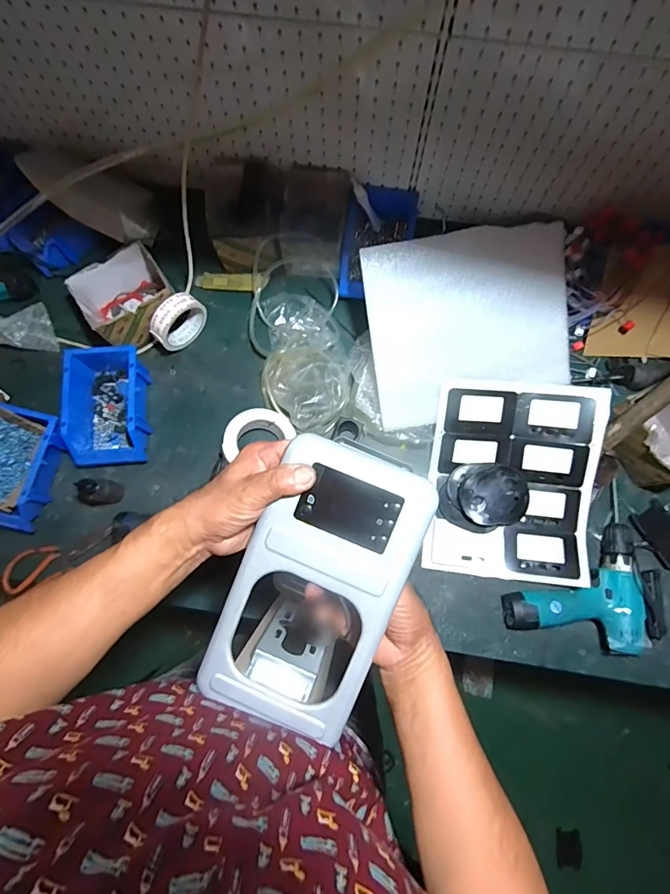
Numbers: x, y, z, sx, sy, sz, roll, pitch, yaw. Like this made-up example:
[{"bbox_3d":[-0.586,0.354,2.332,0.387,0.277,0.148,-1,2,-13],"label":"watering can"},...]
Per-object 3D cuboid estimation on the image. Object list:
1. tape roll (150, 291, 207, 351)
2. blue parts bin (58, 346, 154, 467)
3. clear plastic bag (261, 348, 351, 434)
[{"bbox_3d":[-0.263,-0.210,0.754,0.032,0.091,0.094,41,82,8],"label":"tape roll"},{"bbox_3d":[-0.369,-0.062,0.735,0.122,0.083,0.187,1,79,1],"label":"blue parts bin"},{"bbox_3d":[-0.052,-0.102,0.753,0.154,0.045,0.133,40,82,8],"label":"clear plastic bag"}]

